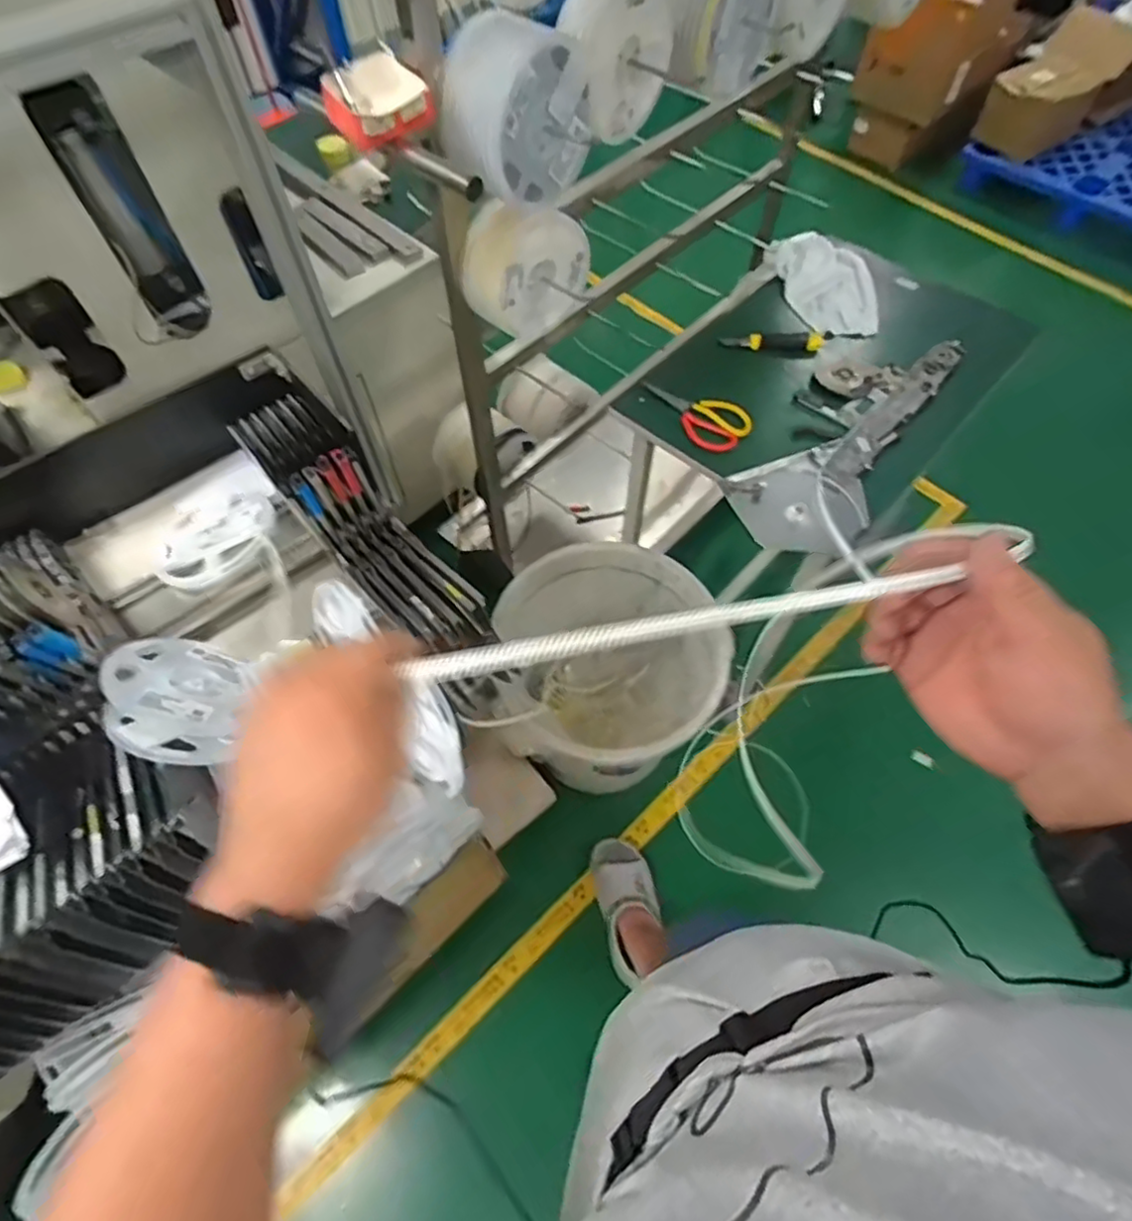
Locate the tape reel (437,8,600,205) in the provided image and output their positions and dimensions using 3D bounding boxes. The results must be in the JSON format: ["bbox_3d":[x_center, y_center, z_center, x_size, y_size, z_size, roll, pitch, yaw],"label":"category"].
[{"bbox_3d":[-0.057,-0.603,0.775,0.101,0.171,0.172,36,67,18],"label":"tape reel"}]

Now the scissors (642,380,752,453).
[{"bbox_3d":[0.204,-0.339,1.074,0.209,0.019,0.094,41,68,20],"label":"scissors"}]

